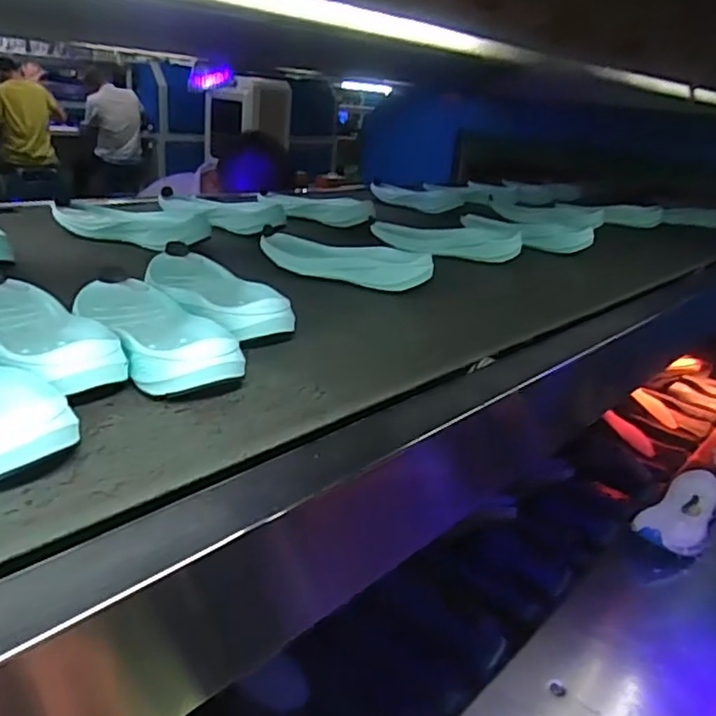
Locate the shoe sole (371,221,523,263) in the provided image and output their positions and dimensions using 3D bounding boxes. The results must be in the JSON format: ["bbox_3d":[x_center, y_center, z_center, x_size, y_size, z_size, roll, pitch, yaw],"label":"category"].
[{"bbox_3d":[0.128,-0.172,0.923,0.218,0.036,0.077,8,22,6],"label":"shoe sole"}]

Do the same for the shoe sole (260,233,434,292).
[{"bbox_3d":[-0.018,-0.116,0.746,0.208,0.036,0.076,11,22,13],"label":"shoe sole"}]

